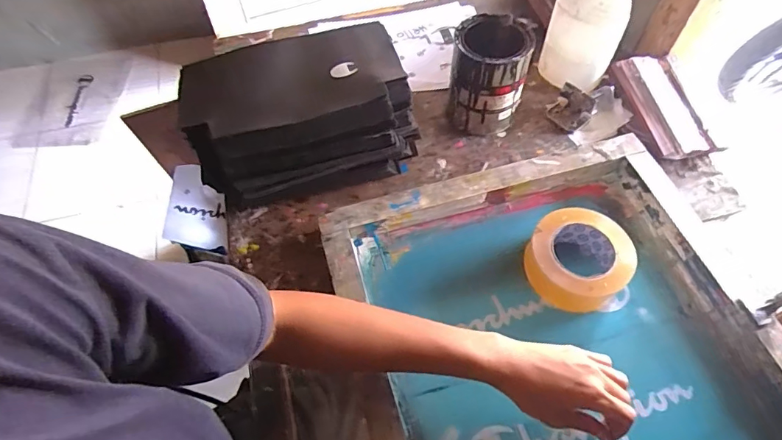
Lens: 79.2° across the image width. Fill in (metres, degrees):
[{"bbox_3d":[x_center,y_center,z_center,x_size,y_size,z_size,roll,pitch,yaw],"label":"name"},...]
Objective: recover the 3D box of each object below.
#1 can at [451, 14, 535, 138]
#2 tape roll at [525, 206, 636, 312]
[{"bbox_3d":[0.148,-0.219,0.724,0.106,0.145,0.114,15,59,10],"label":"can"},{"bbox_3d":[0.240,0.047,0.600,0.125,0.062,0.117,0,57,0],"label":"tape roll"}]

